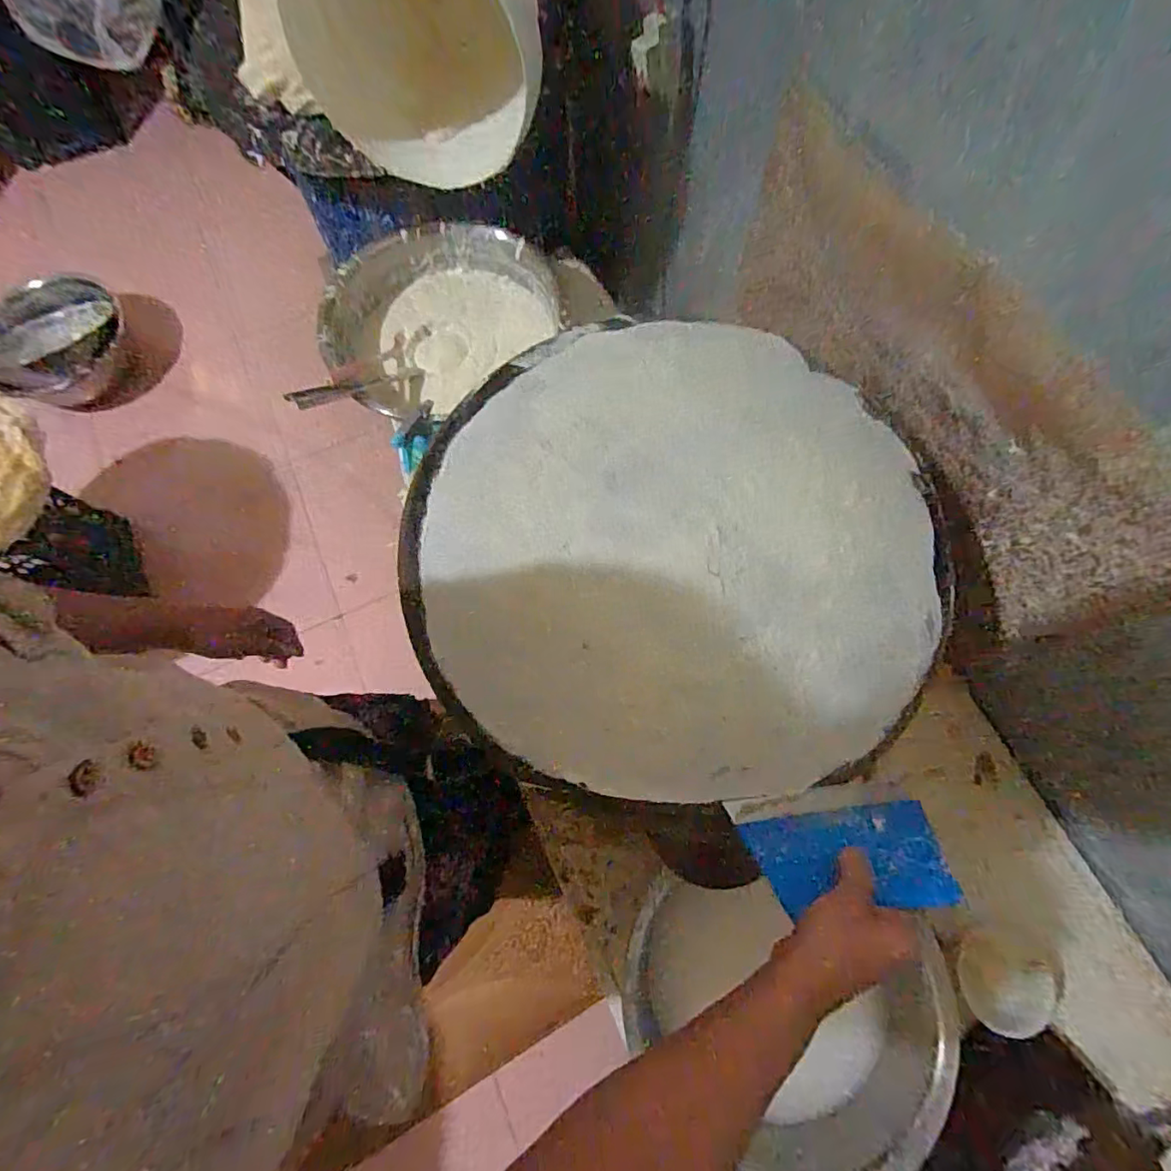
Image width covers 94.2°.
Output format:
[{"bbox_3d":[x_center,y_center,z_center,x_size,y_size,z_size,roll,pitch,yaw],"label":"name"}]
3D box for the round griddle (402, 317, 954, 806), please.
[{"bbox_3d":[0.085,-0.046,0.549,0.509,0.030,0.481,0,77,1],"label":"round griddle"}]

